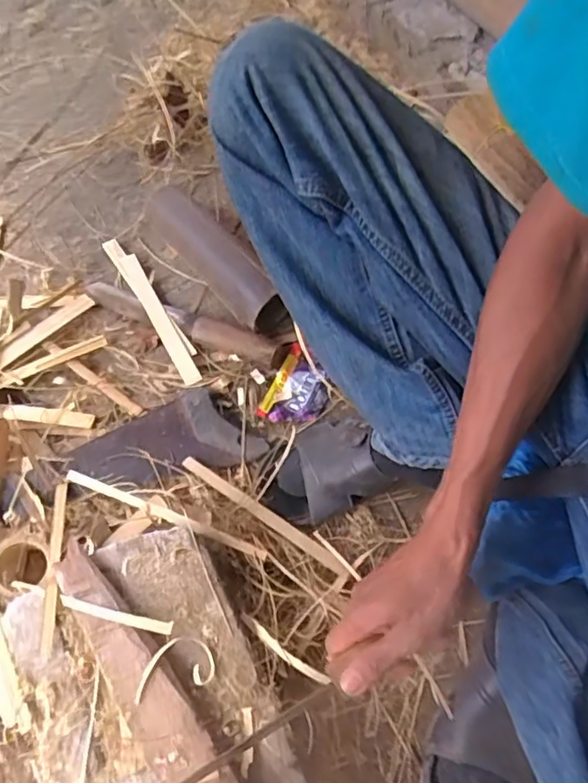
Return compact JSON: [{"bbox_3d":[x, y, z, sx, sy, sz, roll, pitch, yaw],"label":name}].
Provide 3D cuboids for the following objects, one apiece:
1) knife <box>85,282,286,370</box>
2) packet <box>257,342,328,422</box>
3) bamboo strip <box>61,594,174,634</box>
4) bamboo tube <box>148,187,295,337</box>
[{"bbox_3d":[-0.150,-0.097,0.765,0.285,0.033,0.041,20,66,10],"label":"knife"},{"bbox_3d":[0.008,-0.003,0.742,0.070,0.010,0.105,24,66,11],"label":"packet"},{"bbox_3d":[-0.162,0.202,0.528,0.108,0.009,0.011,11,65,5],"label":"bamboo strip"},{"bbox_3d":[-0.111,-0.190,0.788,0.059,0.066,0.287,-36,69,-16],"label":"bamboo tube"}]

